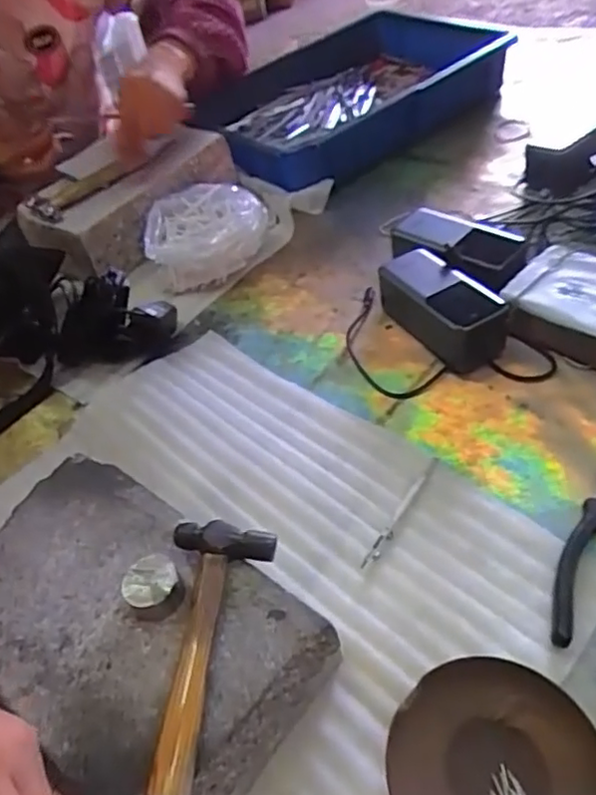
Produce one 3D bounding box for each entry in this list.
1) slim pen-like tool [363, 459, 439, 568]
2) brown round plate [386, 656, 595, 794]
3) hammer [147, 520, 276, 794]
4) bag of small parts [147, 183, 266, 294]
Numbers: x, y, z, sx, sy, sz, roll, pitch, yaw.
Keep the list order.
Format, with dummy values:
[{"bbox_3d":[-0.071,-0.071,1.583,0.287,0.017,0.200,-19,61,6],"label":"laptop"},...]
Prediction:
[{"bbox_3d":[0.077,0.084,0.467,0.008,0.008,0.107,21,56,30],"label":"slim pen-like tool"},{"bbox_3d":[0.108,0.203,0.338,0.112,0.015,0.112,-7,47,8],"label":"brown round plate"},{"bbox_3d":[-0.062,0.142,0.362,0.060,0.028,0.150,2,49,16],"label":"hammer"},{"bbox_3d":[-0.103,-0.185,0.732,0.140,0.069,0.123,-14,45,1],"label":"bag of small parts"}]

